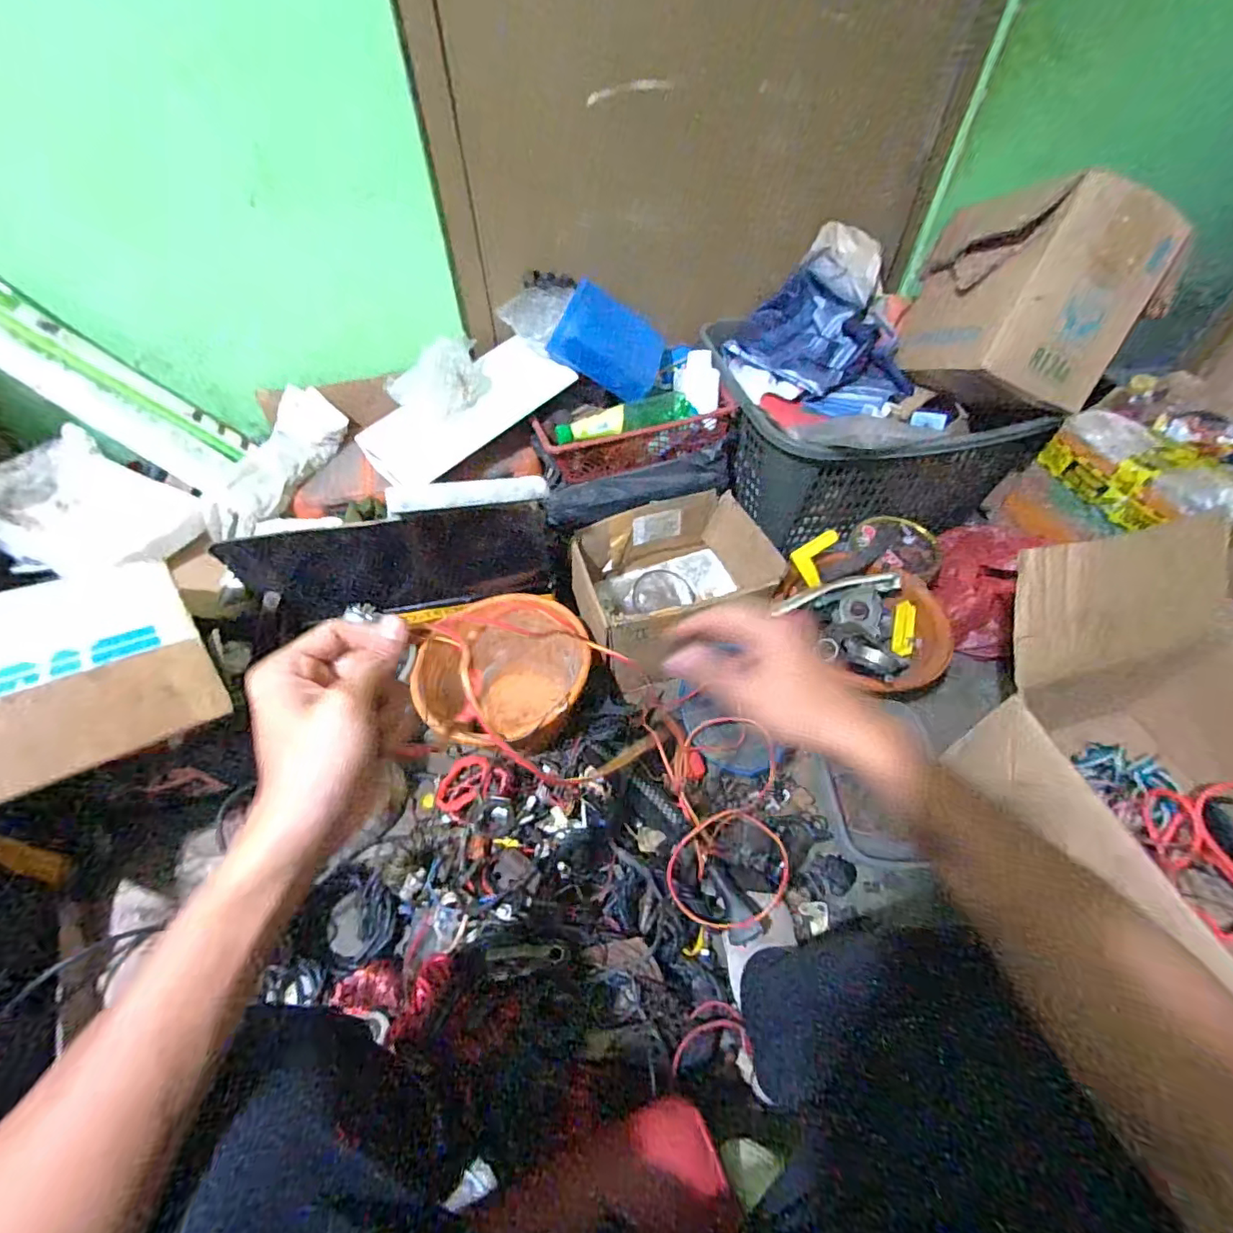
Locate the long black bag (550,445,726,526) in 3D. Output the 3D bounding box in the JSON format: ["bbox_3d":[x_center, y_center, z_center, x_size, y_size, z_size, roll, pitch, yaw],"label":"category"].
[{"bbox_3d":[0.038,-0.216,0.947,0.319,0.070,0.059,-10,54,-6],"label":"long black bag"}]

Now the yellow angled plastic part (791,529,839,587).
[{"bbox_3d":[0.312,-0.098,0.882,0.056,0.016,0.093,21,101,10],"label":"yellow angled plastic part"}]

